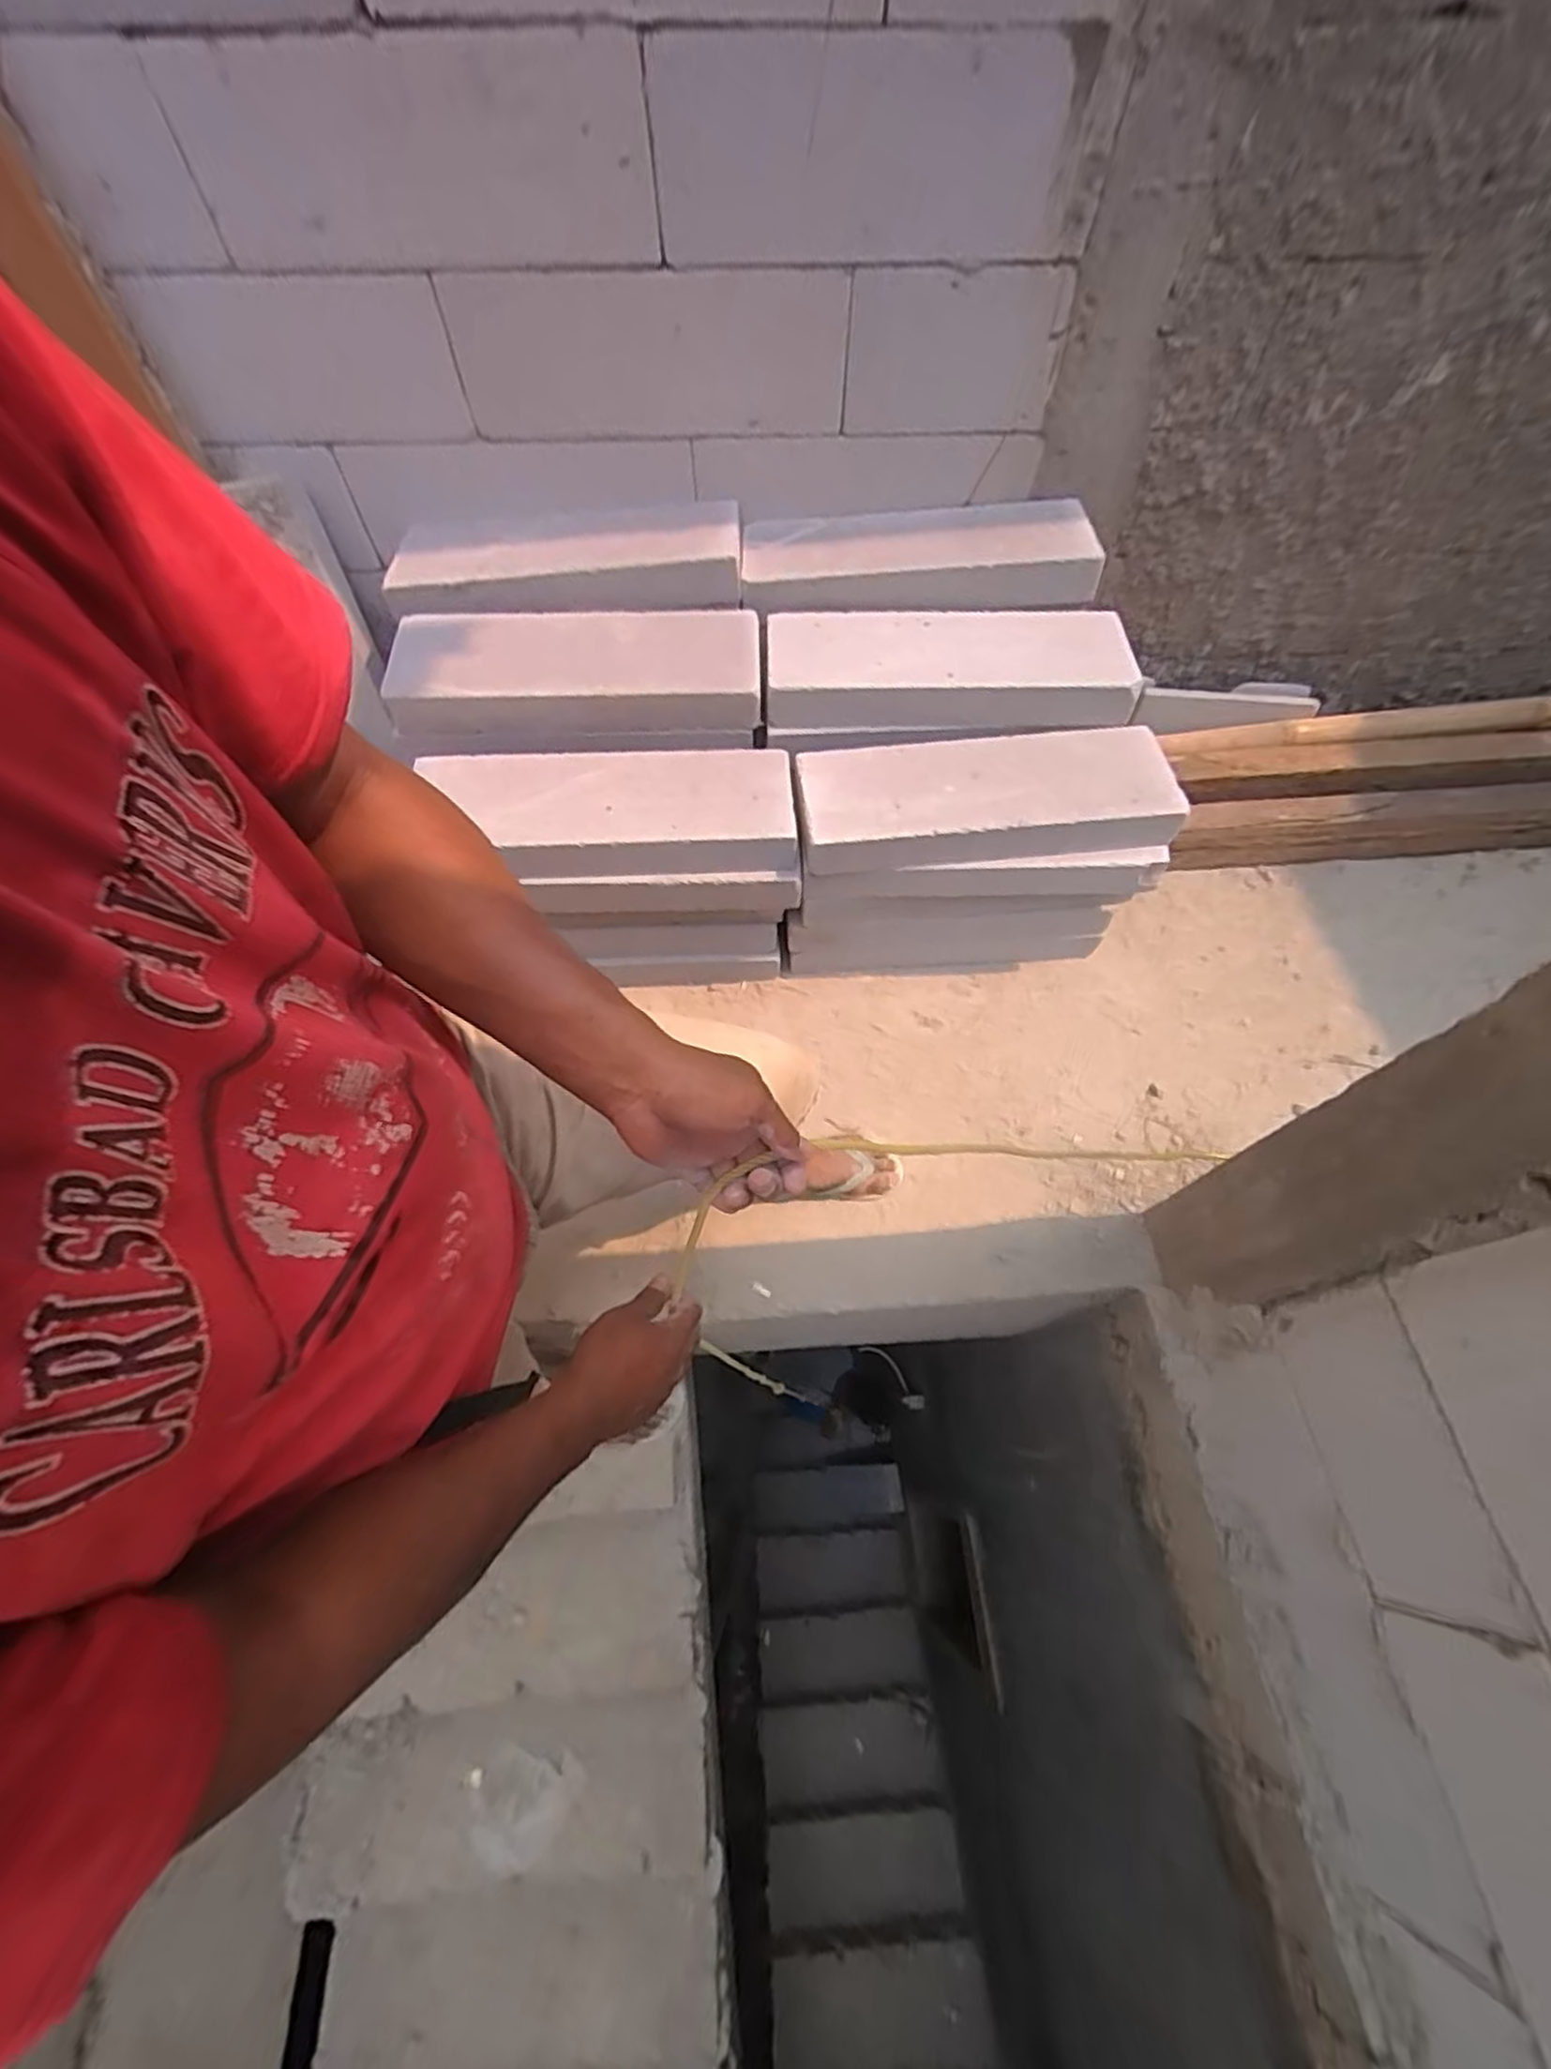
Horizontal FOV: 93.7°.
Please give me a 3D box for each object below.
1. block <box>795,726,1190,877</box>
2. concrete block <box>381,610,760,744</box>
[{"bbox_3d":[0.330,-0.383,1.154,0.586,0.068,0.201,-6,61,-3],"label":"block"},{"bbox_3d":[-0.318,-0.568,1.162,0.580,0.075,0.211,-6,61,-3],"label":"concrete block"}]

